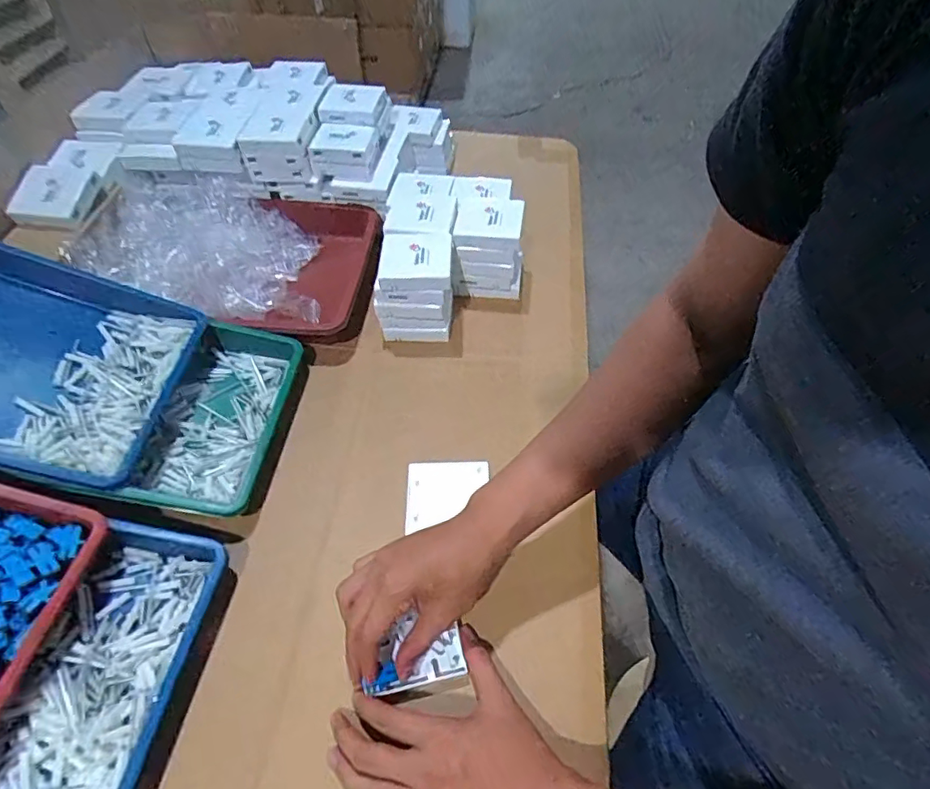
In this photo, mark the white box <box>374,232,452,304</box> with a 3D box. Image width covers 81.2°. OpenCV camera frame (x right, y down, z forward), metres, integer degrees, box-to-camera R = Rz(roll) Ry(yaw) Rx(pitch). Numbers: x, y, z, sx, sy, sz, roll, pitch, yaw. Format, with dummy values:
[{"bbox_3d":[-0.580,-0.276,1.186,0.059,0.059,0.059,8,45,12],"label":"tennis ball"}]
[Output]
[{"bbox_3d":[-0.061,-0.160,0.670,0.092,0.041,0.085,-1,51,0],"label":"white box"}]

